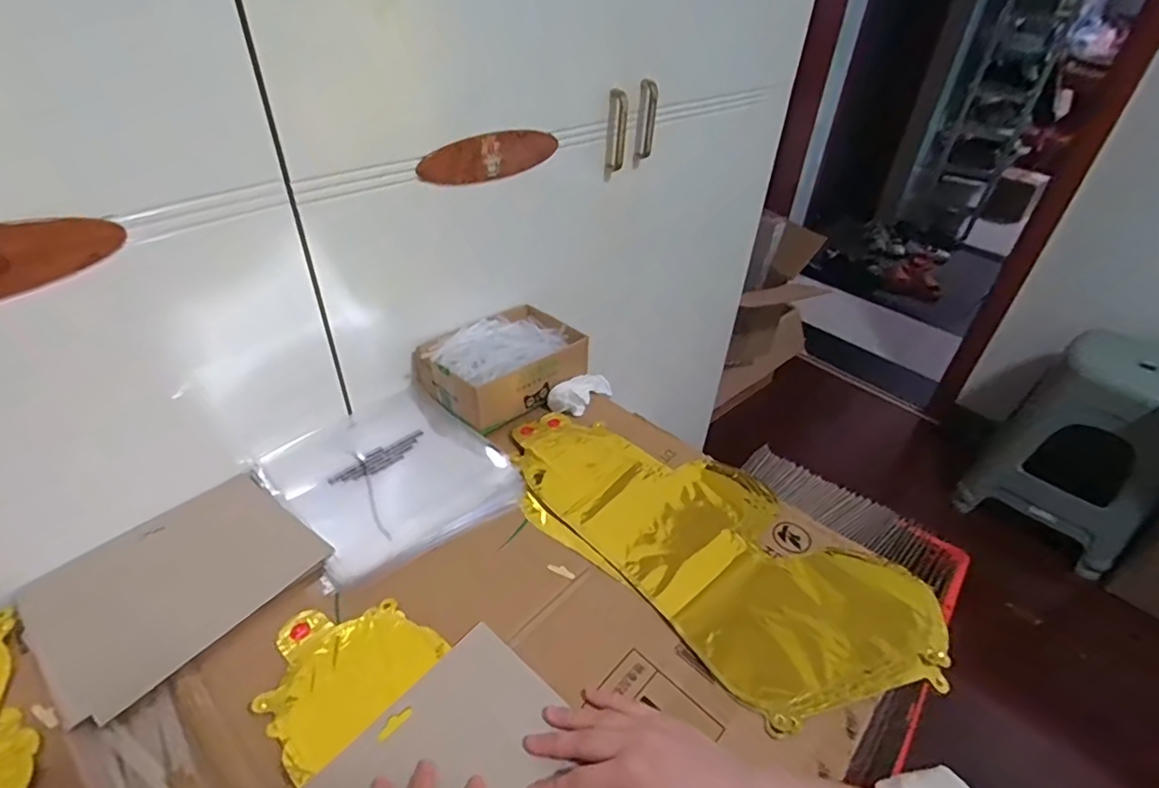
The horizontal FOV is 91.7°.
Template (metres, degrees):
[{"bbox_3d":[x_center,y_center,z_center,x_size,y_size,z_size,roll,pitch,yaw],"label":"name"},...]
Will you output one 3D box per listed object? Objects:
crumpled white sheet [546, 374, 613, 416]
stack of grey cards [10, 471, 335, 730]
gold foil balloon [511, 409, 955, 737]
[{"bbox_3d":[0.007,-0.004,0.725,0.043,0.032,0.104,28,31,28],"label":"crumpled white sheet"},{"bbox_3d":[-0.352,0.159,0.495,0.162,0.009,0.202,29,45,28],"label":"stack of grey cards"},{"bbox_3d":[0.117,0.135,0.563,0.437,0.014,0.210,32,47,31],"label":"gold foil balloon"}]

